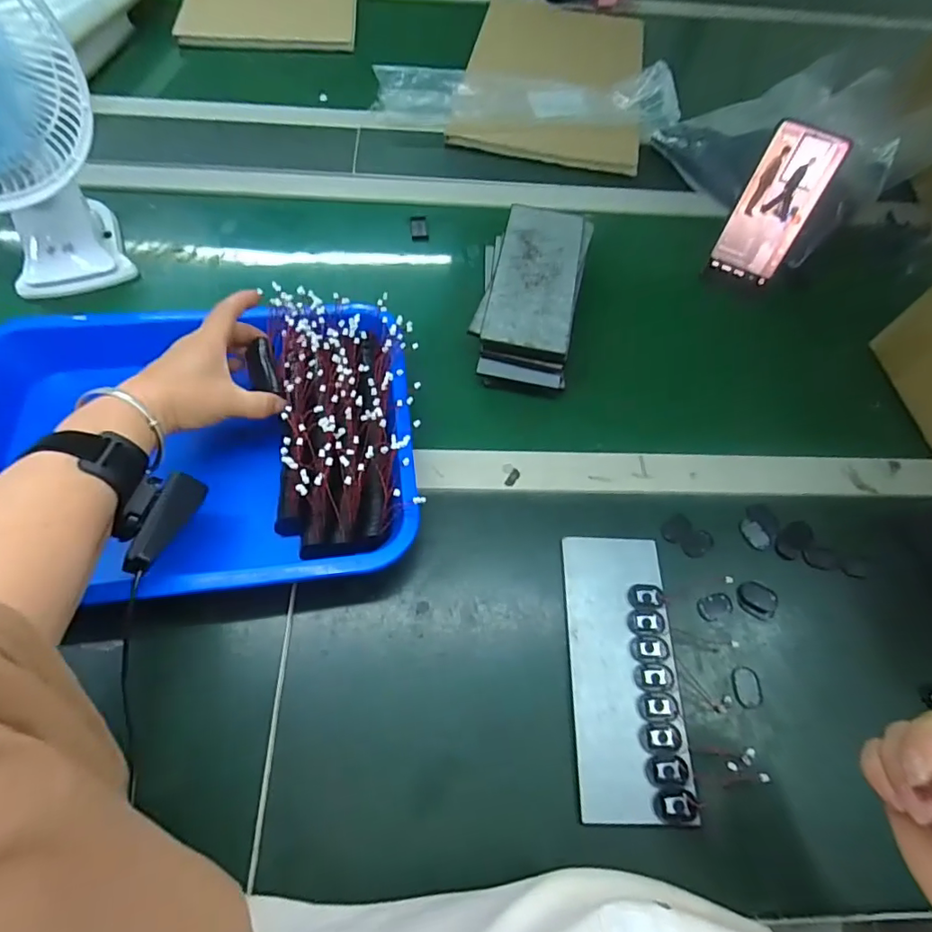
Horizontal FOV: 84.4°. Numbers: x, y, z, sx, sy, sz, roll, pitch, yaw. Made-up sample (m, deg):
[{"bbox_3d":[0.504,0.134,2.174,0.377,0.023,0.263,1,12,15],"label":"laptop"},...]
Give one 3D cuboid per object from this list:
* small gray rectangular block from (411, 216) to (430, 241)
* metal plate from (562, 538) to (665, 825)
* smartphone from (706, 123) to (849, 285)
[{"bbox_3d":[-0.055,-0.282,0.610,0.019,0.005,0.041,-4,63,-6],"label":"small gray rectangular block"},{"bbox_3d":[0.116,0.148,0.384,0.076,0.005,0.195,3,63,-2],"label":"metal plate"},{"bbox_3d":[0.333,-0.279,0.556,0.073,0.151,0.014,27,25,10],"label":"smartphone"}]

